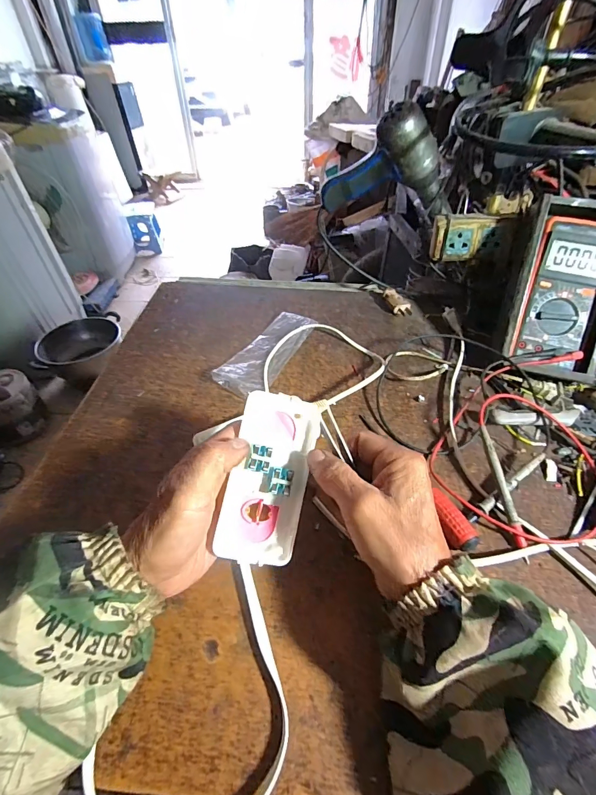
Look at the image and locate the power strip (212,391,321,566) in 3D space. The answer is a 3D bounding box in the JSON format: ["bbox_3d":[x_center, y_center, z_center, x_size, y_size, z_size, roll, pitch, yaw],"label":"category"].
[{"bbox_3d":[-0.020,0.063,0.296,0.064,0.016,0.128,13,82,-20],"label":"power strip"}]

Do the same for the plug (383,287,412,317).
[{"bbox_3d":[0.156,-0.152,0.599,0.028,0.016,0.062,-15,47,-14],"label":"plug"}]

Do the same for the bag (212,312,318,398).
[{"bbox_3d":[-0.040,-0.065,0.505,0.067,0.019,0.174,20,49,20],"label":"bag"}]

